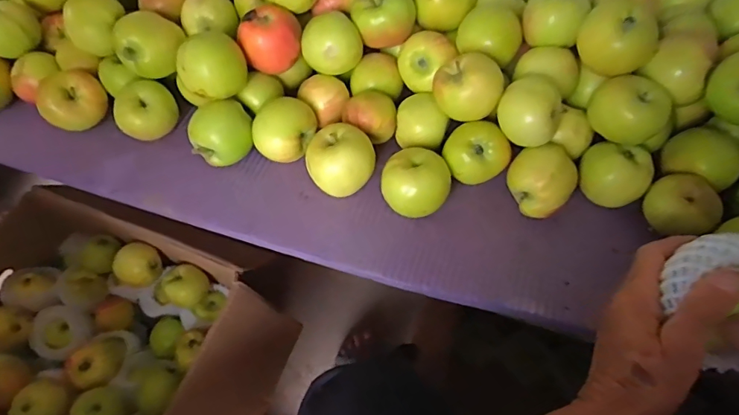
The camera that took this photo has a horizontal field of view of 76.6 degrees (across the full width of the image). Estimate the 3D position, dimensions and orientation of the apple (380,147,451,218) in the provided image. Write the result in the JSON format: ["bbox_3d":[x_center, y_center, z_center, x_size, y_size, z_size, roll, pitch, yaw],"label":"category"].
[{"bbox_3d":[0.045,-0.022,0.457,0.064,0.055,0.062,1,58,-2],"label":"apple"}]

